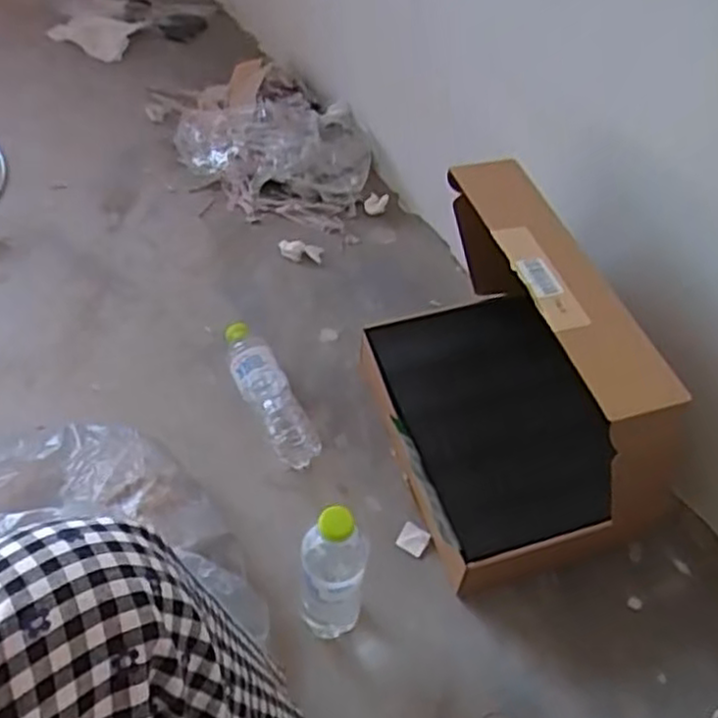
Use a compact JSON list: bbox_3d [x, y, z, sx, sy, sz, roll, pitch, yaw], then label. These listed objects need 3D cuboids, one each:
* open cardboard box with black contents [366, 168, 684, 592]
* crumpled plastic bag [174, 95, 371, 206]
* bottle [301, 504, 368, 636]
[{"bbox_3d":[0.165,0.014,0.820,0.220,0.317,0.370,-12,54,-16],"label":"open cardboard box with black contents"},{"bbox_3d":[-0.160,-0.369,1.262,0.359,0.092,0.172,8,51,0],"label":"crumpled plastic bag"},{"bbox_3d":[-0.027,0.221,0.743,0.062,0.256,0.061,3,51,-4],"label":"bottle"}]

